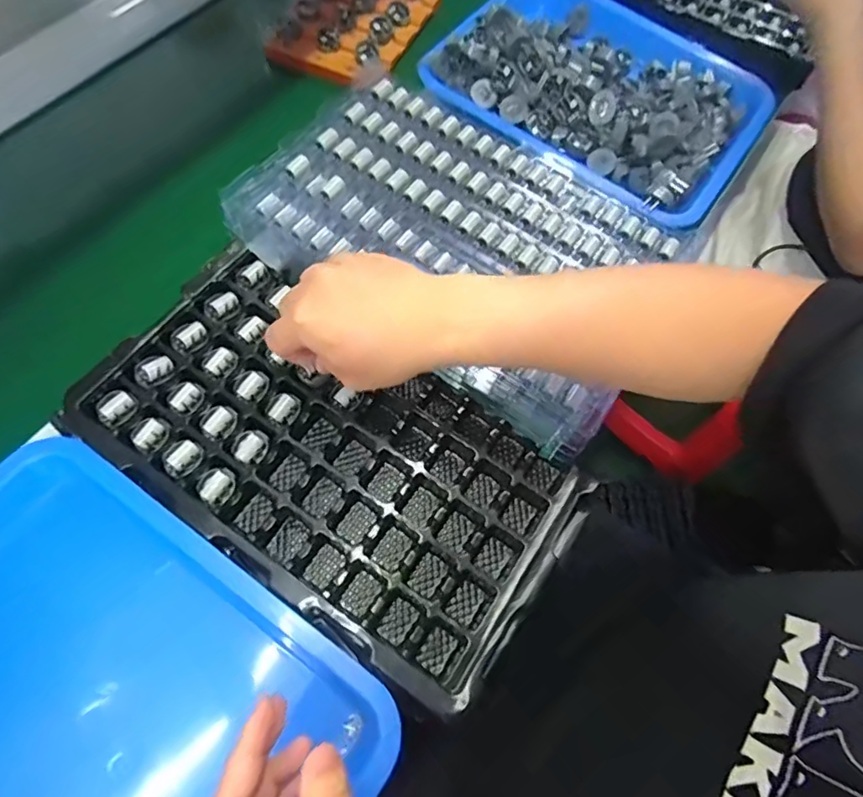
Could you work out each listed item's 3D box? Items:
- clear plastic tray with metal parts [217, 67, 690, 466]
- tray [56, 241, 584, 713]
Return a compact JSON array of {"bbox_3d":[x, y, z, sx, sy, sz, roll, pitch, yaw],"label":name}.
[{"bbox_3d":[0.025,-0.148,0.463,0.360,0.024,0.237,33,69,10],"label":"clear plastic tray with metal parts"},{"bbox_3d":[-0.076,0.040,0.402,0.341,0.046,0.198,32,69,10],"label":"tray"}]

